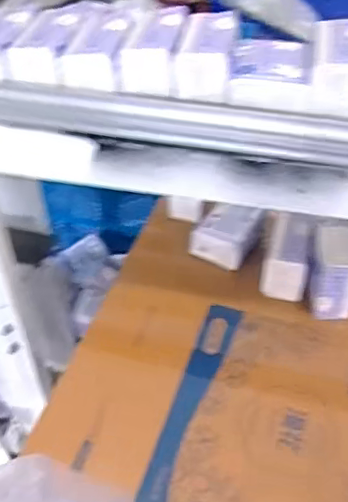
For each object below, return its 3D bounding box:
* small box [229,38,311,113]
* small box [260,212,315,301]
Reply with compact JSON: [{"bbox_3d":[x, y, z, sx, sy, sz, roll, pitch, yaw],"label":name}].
[{"bbox_3d":[0.114,-0.212,0.669,0.090,0.034,0.114,5,46,8],"label":"small box"},{"bbox_3d":[0.189,0.005,0.948,0.072,0.094,0.118,9,46,12],"label":"small box"}]

